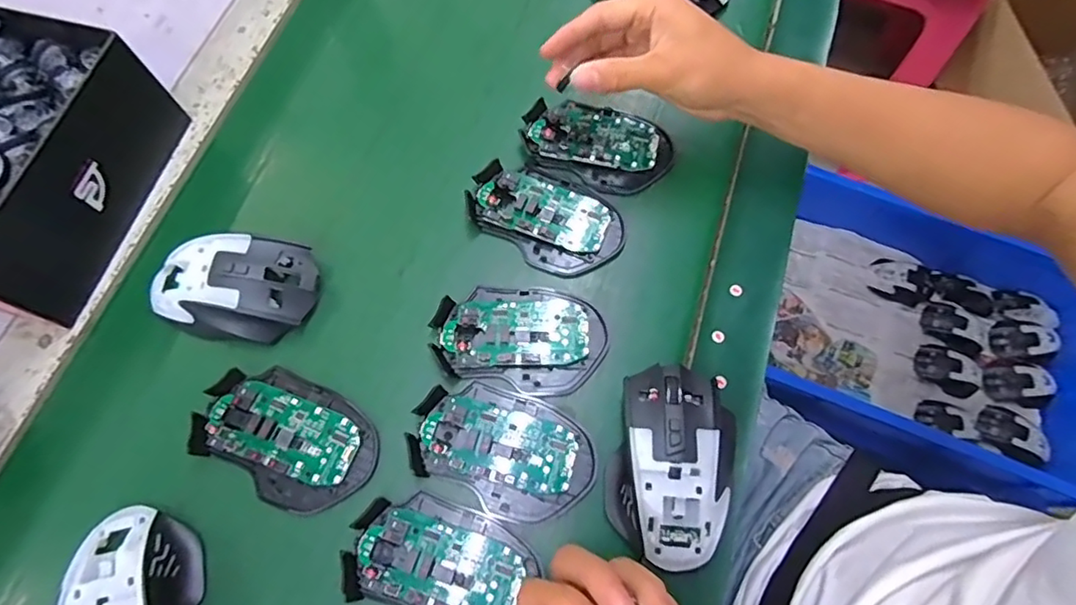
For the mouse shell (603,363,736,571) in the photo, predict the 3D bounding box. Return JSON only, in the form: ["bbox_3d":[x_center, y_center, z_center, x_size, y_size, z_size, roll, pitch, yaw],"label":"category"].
[{"bbox_3d":[0.082,0.096,0.351,0.070,0.045,0.114,14,70,4],"label":"mouse shell"}]

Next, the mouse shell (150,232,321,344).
[{"bbox_3d":[-0.211,-0.011,0.393,0.112,0.032,0.068,4,70,0],"label":"mouse shell"}]

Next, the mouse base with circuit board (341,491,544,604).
[{"bbox_3d":[-0.059,0.156,0.340,0.105,0.014,0.071,25,71,7],"label":"mouse base with circuit board"}]

